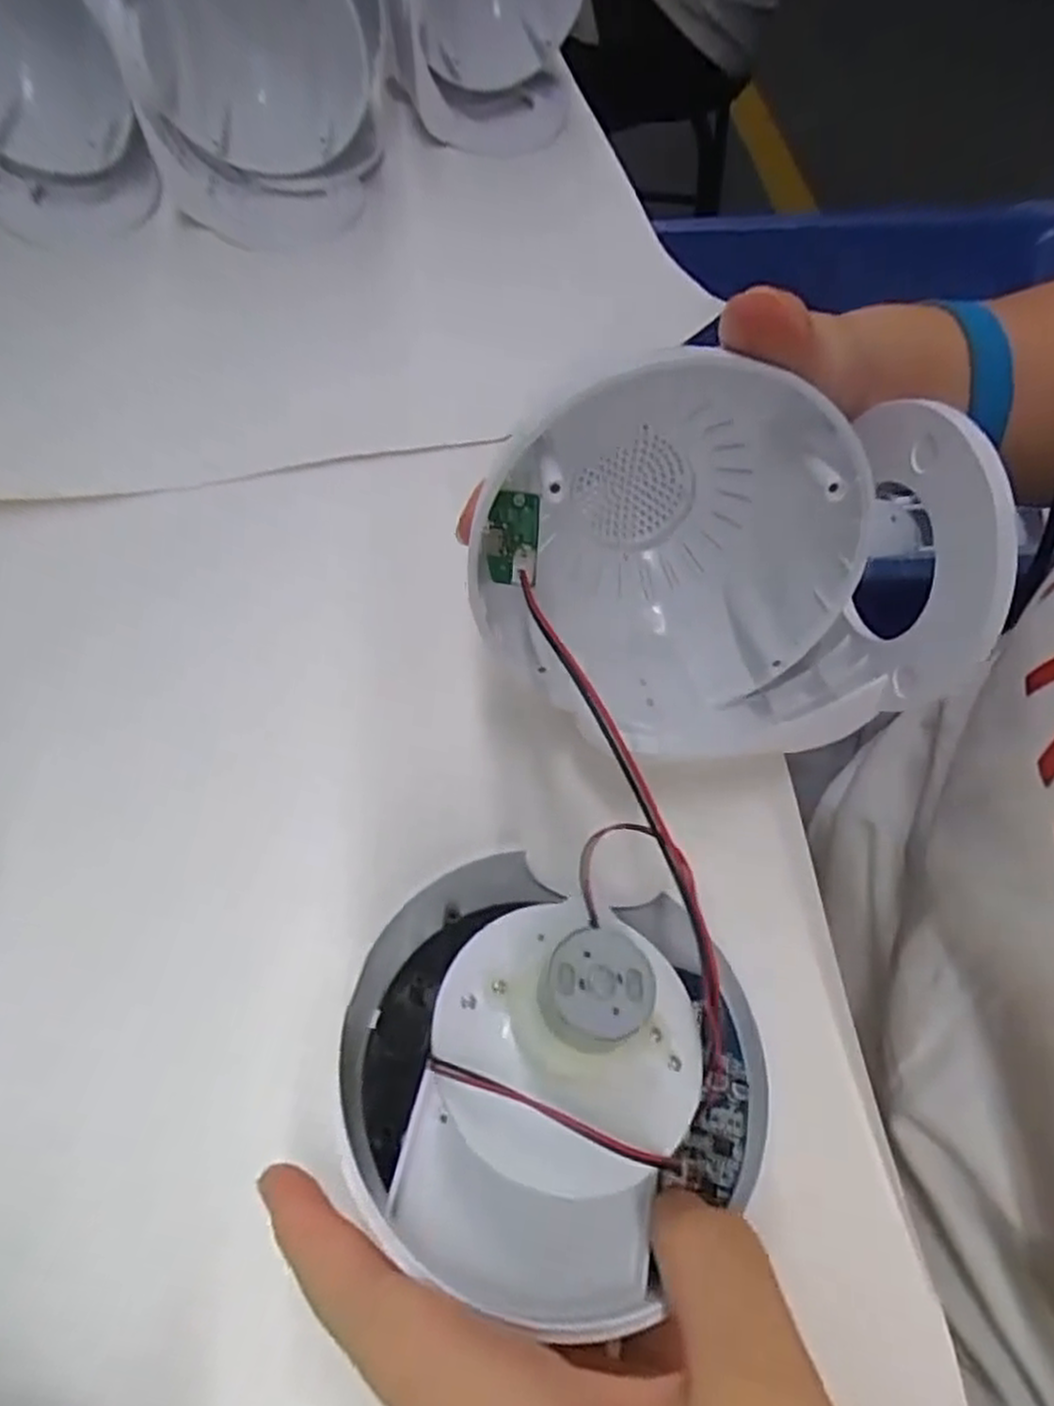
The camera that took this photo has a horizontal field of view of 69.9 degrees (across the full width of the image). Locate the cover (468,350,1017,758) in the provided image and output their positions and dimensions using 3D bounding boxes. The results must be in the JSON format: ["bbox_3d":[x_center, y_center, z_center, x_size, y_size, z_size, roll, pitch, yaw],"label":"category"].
[{"bbox_3d":[0.051,-0.045,0.222,0.127,0.084,0.108,-10,62,-5],"label":"cover"}]

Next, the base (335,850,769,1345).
[{"bbox_3d":[0.004,0.086,0.179,0.105,0.059,0.090,24,65,13],"label":"base"}]

